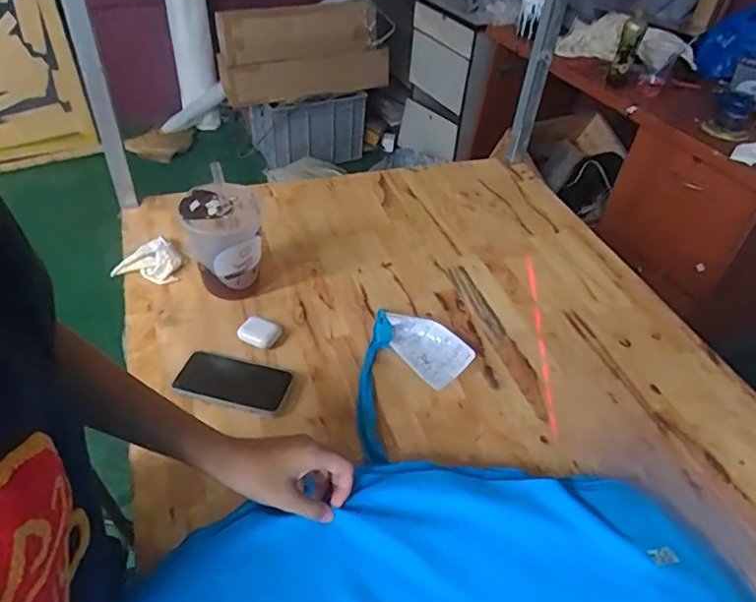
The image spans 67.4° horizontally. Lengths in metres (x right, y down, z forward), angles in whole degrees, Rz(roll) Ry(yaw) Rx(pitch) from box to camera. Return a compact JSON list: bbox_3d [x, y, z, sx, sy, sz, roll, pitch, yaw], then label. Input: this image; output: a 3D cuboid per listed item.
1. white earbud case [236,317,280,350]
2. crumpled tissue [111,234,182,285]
[{"bbox_3d":[-0.167,0.043,0.783,0.055,0.017,0.038,22,46,18],"label":"white earbud case"},{"bbox_3d":[-0.347,-0.055,0.864,0.073,0.033,0.085,33,50,27],"label":"crumpled tissue"}]

